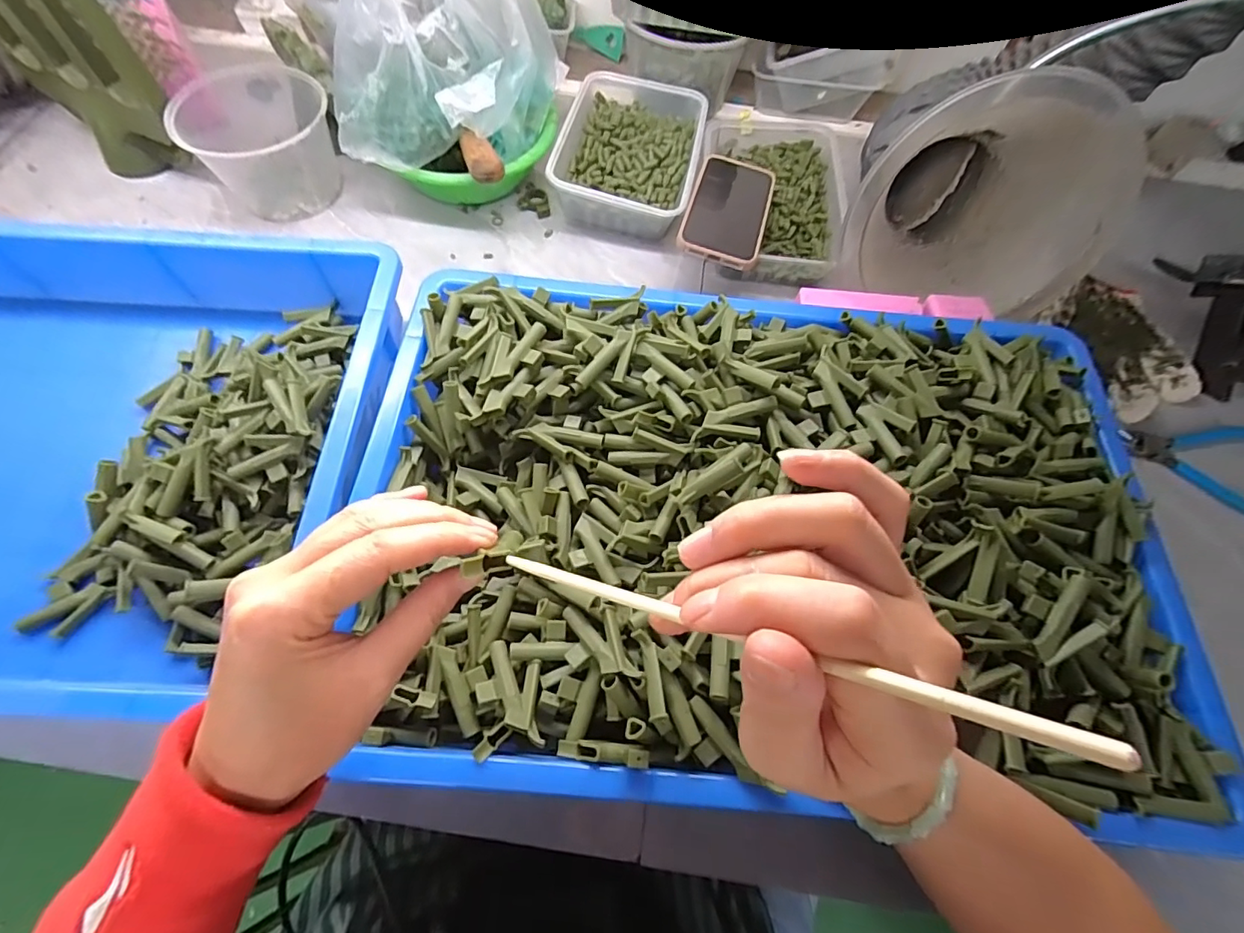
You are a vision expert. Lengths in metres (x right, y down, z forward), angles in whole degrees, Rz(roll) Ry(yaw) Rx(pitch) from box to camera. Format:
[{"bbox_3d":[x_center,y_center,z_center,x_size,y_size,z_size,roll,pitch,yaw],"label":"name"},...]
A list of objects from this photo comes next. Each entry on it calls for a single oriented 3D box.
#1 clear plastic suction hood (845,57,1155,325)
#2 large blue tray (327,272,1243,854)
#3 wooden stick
[{"bbox_3d":[0.359,-0.278,0.530,0.210,0.171,0.180,28,67,10],"label":"clear plastic suction hood"},{"bbox_3d":[0.102,0.027,0.370,0.563,0.062,0.374,4,65,-1],"label":"large blue tray"},{"bbox_3d":[0.024,0.046,0.157,0.185,0.009,0.005,5,57,43],"label":"wooden stick"}]

